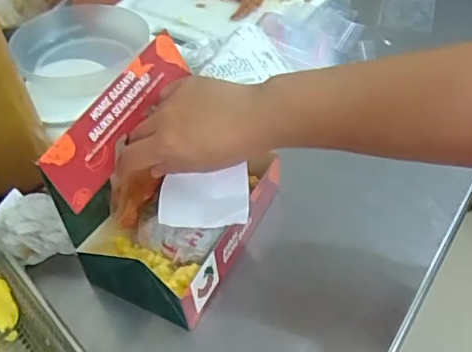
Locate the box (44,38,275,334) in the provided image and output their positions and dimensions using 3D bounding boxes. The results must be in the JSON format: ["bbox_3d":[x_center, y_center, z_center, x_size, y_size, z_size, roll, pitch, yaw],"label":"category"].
[{"bbox_3d":[-0.050,0.002,0.478,0.112,0.154,0.168,21,53,22],"label":"box"}]

